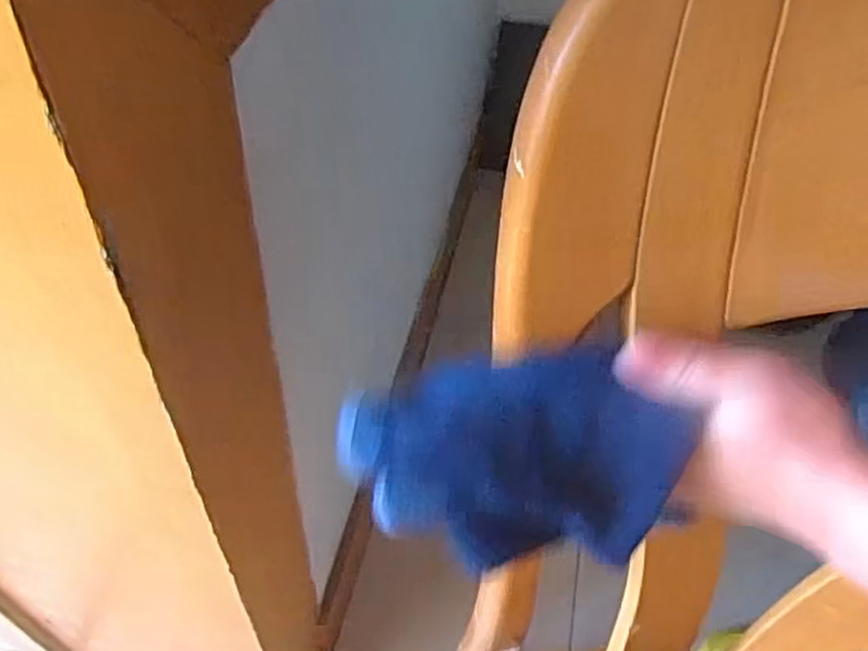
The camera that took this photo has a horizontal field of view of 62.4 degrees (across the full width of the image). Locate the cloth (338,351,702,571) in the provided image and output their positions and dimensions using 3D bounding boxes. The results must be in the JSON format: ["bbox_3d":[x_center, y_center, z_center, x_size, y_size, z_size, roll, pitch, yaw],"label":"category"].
[{"bbox_3d":[0.032,0.055,0.298,0.136,0.063,0.059,-2,48,-8],"label":"cloth"}]

